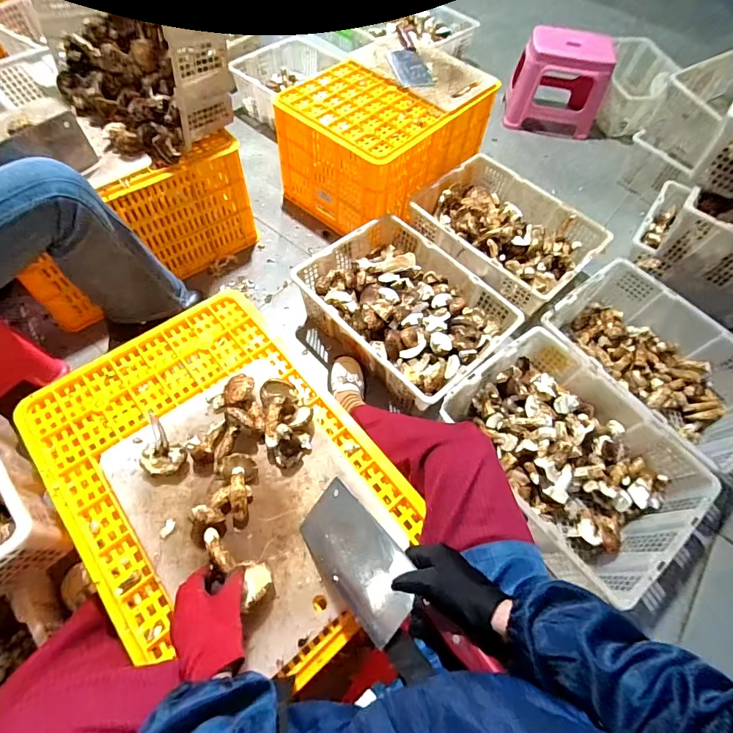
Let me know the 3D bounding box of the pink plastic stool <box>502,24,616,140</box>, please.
[{"bbox_3d":[0.689,-1.045,1.527,0.320,0.265,0.284,11,60,2],"label":"pink plastic stool"}]

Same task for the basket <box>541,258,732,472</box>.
[{"bbox_3d":[0.697,0.001,1.041,0.347,0.165,0.491,-31,66,-20],"label":"basket"}]

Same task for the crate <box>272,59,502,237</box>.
[{"bbox_3d":[0.050,-0.693,1.286,0.396,0.299,0.532,38,64,17],"label":"crate"}]

